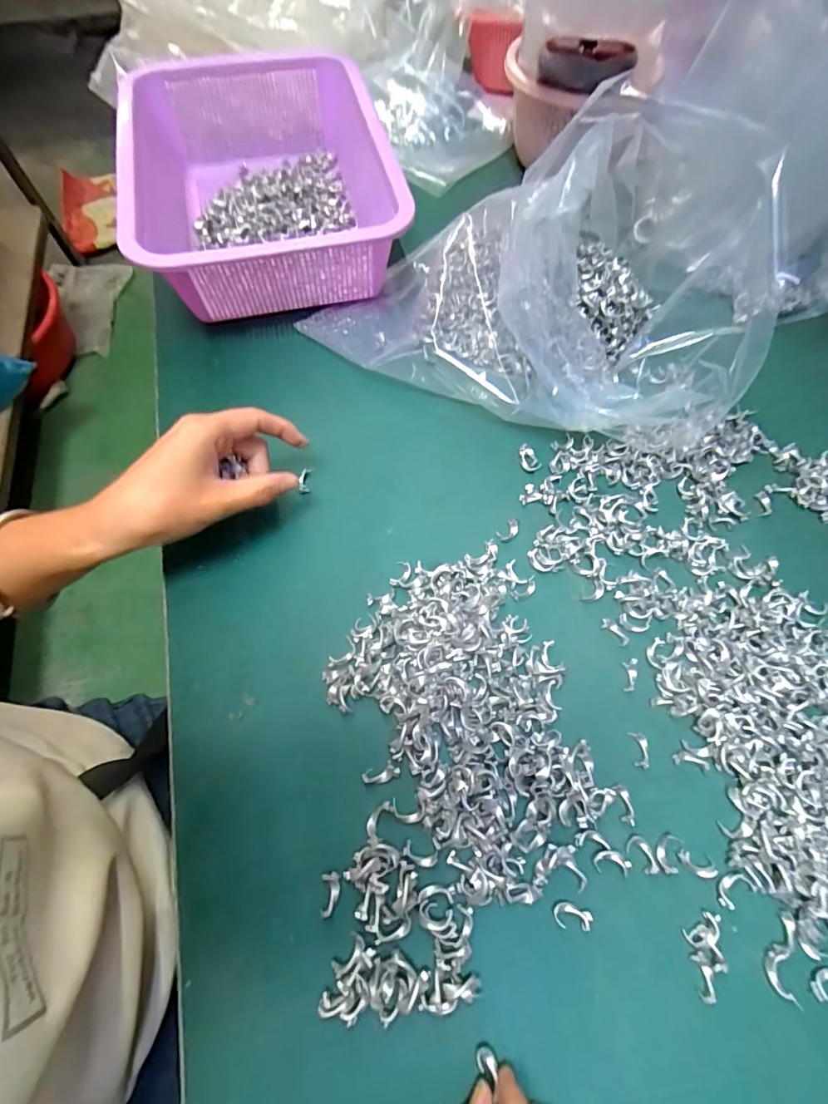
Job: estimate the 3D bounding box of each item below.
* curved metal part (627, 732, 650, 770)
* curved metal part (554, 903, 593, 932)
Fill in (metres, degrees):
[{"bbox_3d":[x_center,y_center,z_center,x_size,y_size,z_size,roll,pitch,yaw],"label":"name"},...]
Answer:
[{"bbox_3d":[0.132,0.115,0.283,0.010,0.004,0.019,-2,65,-1],"label":"curved metal part"},{"bbox_3d":[0.081,0.186,0.248,0.018,0.004,0.011,5,65,2],"label":"curved metal part"}]

